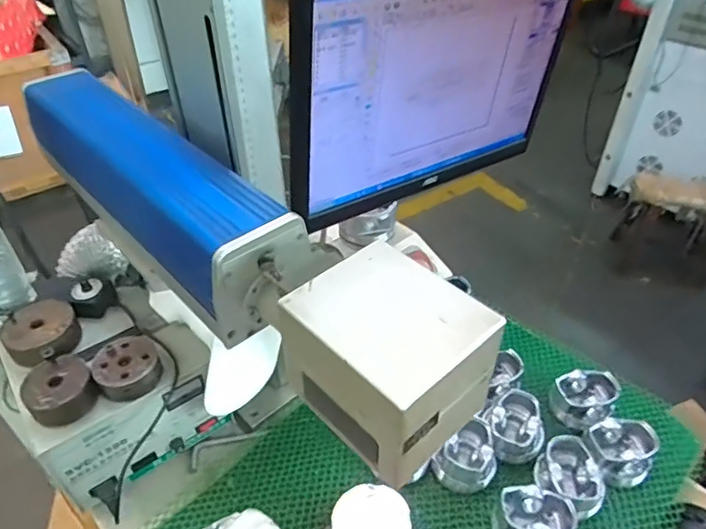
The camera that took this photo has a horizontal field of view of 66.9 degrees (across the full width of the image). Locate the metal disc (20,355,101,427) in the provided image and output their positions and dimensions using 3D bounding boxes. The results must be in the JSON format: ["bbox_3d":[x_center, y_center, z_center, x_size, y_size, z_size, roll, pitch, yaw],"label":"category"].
[{"bbox_3d":[-0.326,0.140,0.597,0.069,0.039,0.065,0,40,0],"label":"metal disc"}]

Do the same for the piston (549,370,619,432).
[{"bbox_3d":[0.322,0.186,0.745,0.085,0.051,0.069,-20,44,-23],"label":"piston"}]

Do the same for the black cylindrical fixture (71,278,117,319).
[{"bbox_3d":[-0.346,0.045,0.712,0.055,0.034,0.042,-19,44,-22],"label":"black cylindrical fixture"}]

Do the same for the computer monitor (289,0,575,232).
[{"bbox_3d":[0.104,-0.226,0.677,0.417,0.322,0.079,-27,47,-29],"label":"computer monitor"}]

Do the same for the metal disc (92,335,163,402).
[{"bbox_3d":[-0.260,0.123,0.622,0.068,0.036,0.071,0,40,0],"label":"metal disc"}]

